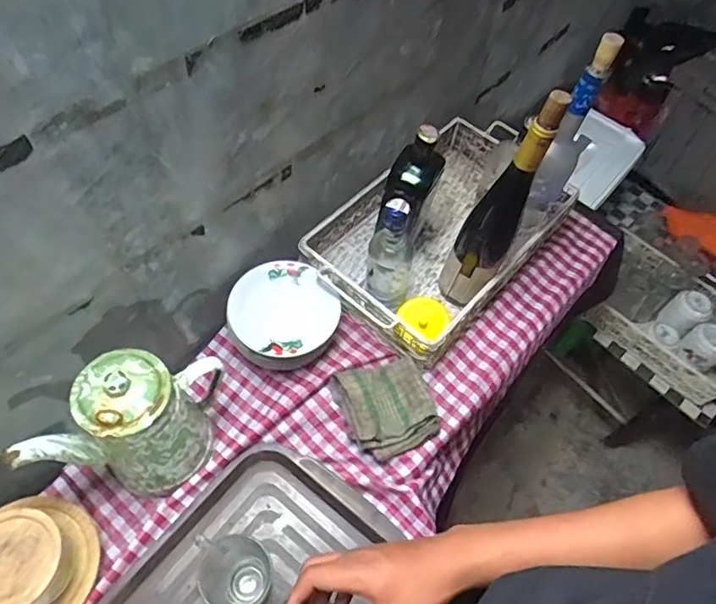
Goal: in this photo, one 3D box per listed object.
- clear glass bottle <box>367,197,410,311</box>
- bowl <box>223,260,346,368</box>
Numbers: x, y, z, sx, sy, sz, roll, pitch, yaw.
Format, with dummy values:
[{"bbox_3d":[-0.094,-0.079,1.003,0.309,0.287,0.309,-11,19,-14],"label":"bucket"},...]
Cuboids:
[{"bbox_3d":[0.045,-0.060,0.733,0.061,0.211,0.062,12,56,3],"label":"clear glass bottle"},{"bbox_3d":[-0.100,0.027,0.747,0.147,0.082,0.137,2,56,-4],"label":"bowl"}]

